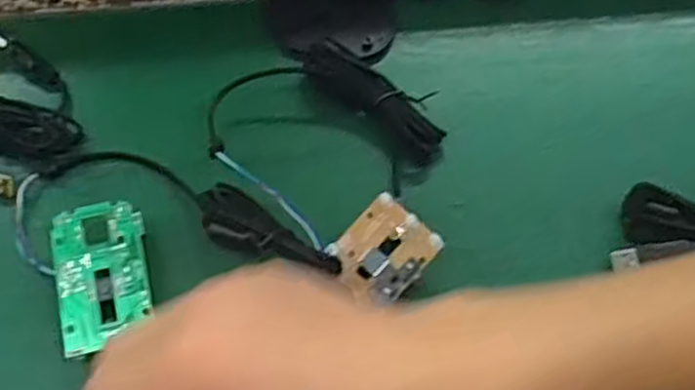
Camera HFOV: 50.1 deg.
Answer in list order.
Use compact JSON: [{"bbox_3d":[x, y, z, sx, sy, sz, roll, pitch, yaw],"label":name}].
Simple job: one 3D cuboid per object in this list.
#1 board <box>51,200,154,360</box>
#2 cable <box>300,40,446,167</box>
[{"bbox_3d":[-0.127,0.041,0.385,0.046,0.006,0.076,-12,67,-10],"label":"board"},{"bbox_3d":[0.016,-0.057,0.439,0.096,0.019,0.030,38,68,20],"label":"cable"}]

